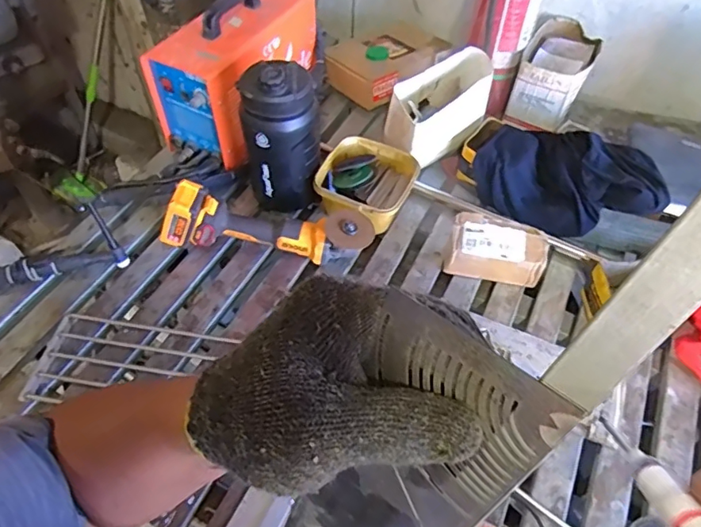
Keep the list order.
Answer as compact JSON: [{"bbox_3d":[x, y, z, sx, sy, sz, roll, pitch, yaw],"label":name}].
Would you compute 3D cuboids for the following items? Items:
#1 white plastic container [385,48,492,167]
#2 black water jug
[{"bbox_3d":[0.193,-0.323,1.071,0.252,0.163,0.110,-29,59,-22],"label":"white plastic container"},{"bbox_3d":[-0.129,-0.232,0.962,0.137,0.289,0.116,-7,53,-7],"label":"black water jug"}]

